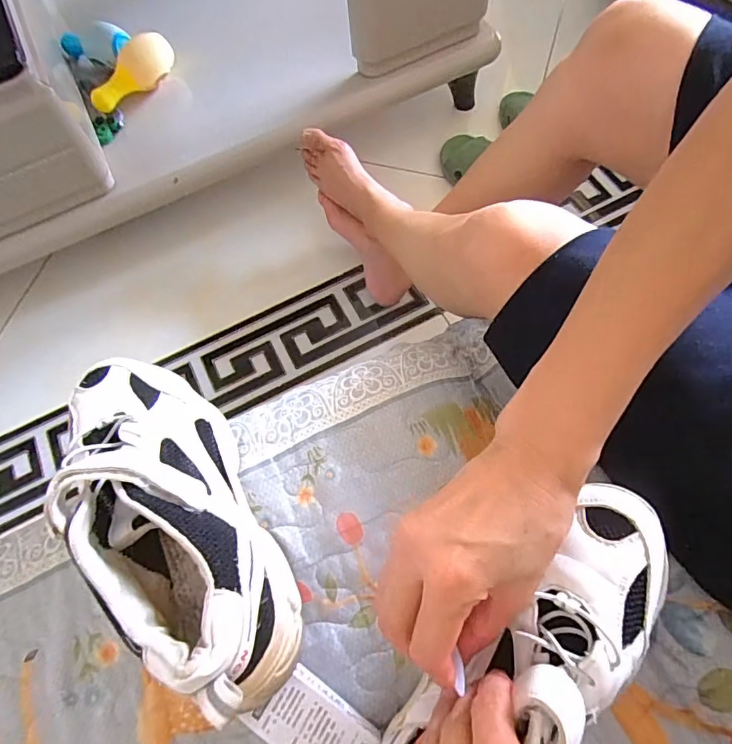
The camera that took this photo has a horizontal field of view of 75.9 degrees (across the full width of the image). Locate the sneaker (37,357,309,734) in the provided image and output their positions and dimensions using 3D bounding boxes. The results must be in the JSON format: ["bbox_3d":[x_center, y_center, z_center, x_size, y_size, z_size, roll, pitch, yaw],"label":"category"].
[{"bbox_3d":[-0.118,0.081,0.288,0.084,0.097,0.238,-28,69,-8],"label":"sneaker"}]

